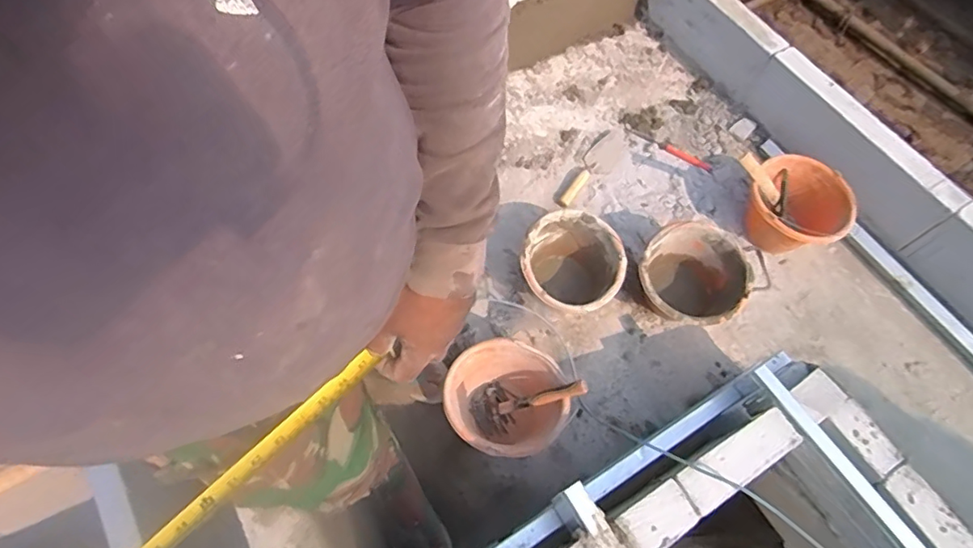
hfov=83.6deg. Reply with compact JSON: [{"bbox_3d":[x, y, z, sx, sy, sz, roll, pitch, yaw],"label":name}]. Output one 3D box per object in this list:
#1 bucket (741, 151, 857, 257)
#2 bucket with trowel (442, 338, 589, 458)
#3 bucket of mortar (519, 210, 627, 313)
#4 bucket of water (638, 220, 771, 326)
[{"bbox_3d":[0.822,-0.172,1.467,0.224,0.164,0.261,-40,71,-18],"label":"bucket"},{"bbox_3d":[0.038,0.284,1.206,0.252,0.219,0.237,0,64,-1],"label":"bucket with trowel"},{"bbox_3d":[0.205,-0.001,1.362,0.239,0.175,0.249,0,64,-1],"label":"bucket of mortar"},{"bbox_3d":[0.490,0.026,1.331,0.240,0.196,0.247,0,64,-1],"label":"bucket of water"}]

